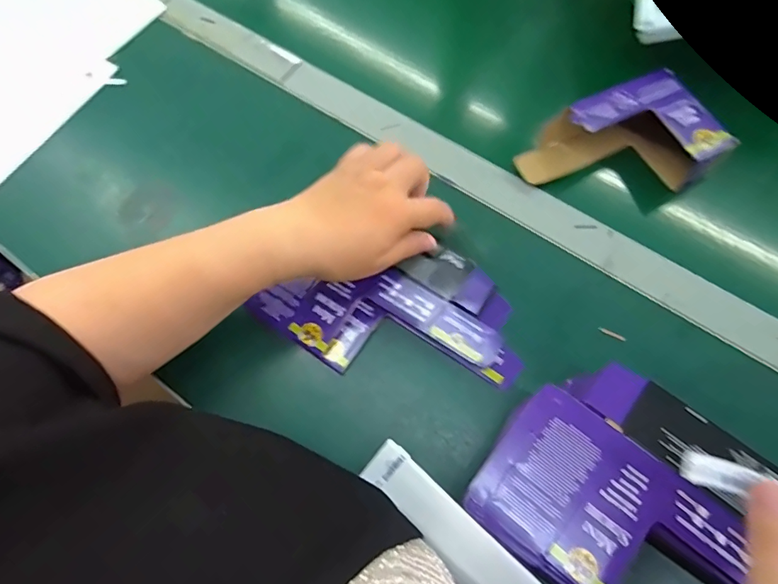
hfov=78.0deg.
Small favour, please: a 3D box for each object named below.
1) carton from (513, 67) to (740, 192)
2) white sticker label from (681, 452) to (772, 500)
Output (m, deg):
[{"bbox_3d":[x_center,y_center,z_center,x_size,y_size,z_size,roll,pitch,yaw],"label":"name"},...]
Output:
[{"bbox_3d":[0.203,-0.128,0.430,0.156,0.043,0.097,-20,70,-5],"label":"carton"},{"bbox_3d":[0.156,0.086,0.226,0.034,0.011,0.014,14,71,-1],"label":"white sticker label"}]

